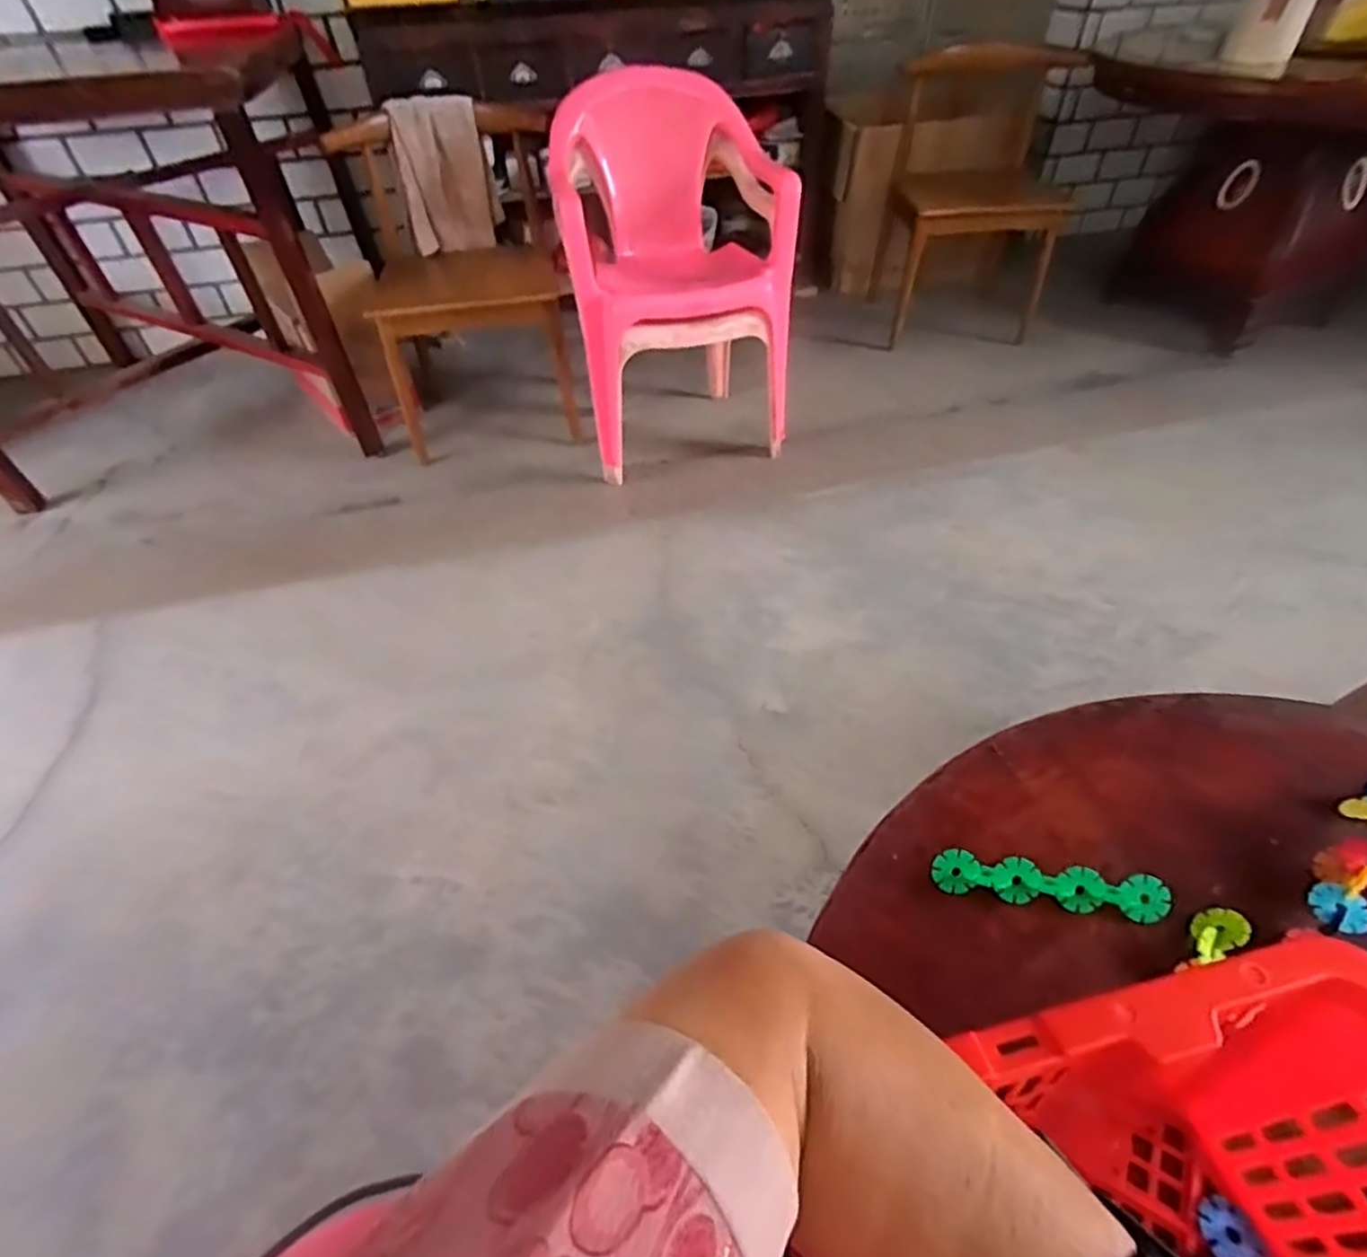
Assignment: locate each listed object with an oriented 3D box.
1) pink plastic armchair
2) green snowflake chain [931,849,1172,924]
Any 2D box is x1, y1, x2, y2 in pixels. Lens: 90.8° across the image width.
[{"bbox_3d":[-0.013,-0.860,1.671,0.535,0.703,0.504,-6,47,-2],"label":"pink plastic armchair"},{"bbox_3d":[0.260,0.184,0.482,0.154,0.024,0.026,6,47,9],"label":"green snowflake chain"}]

